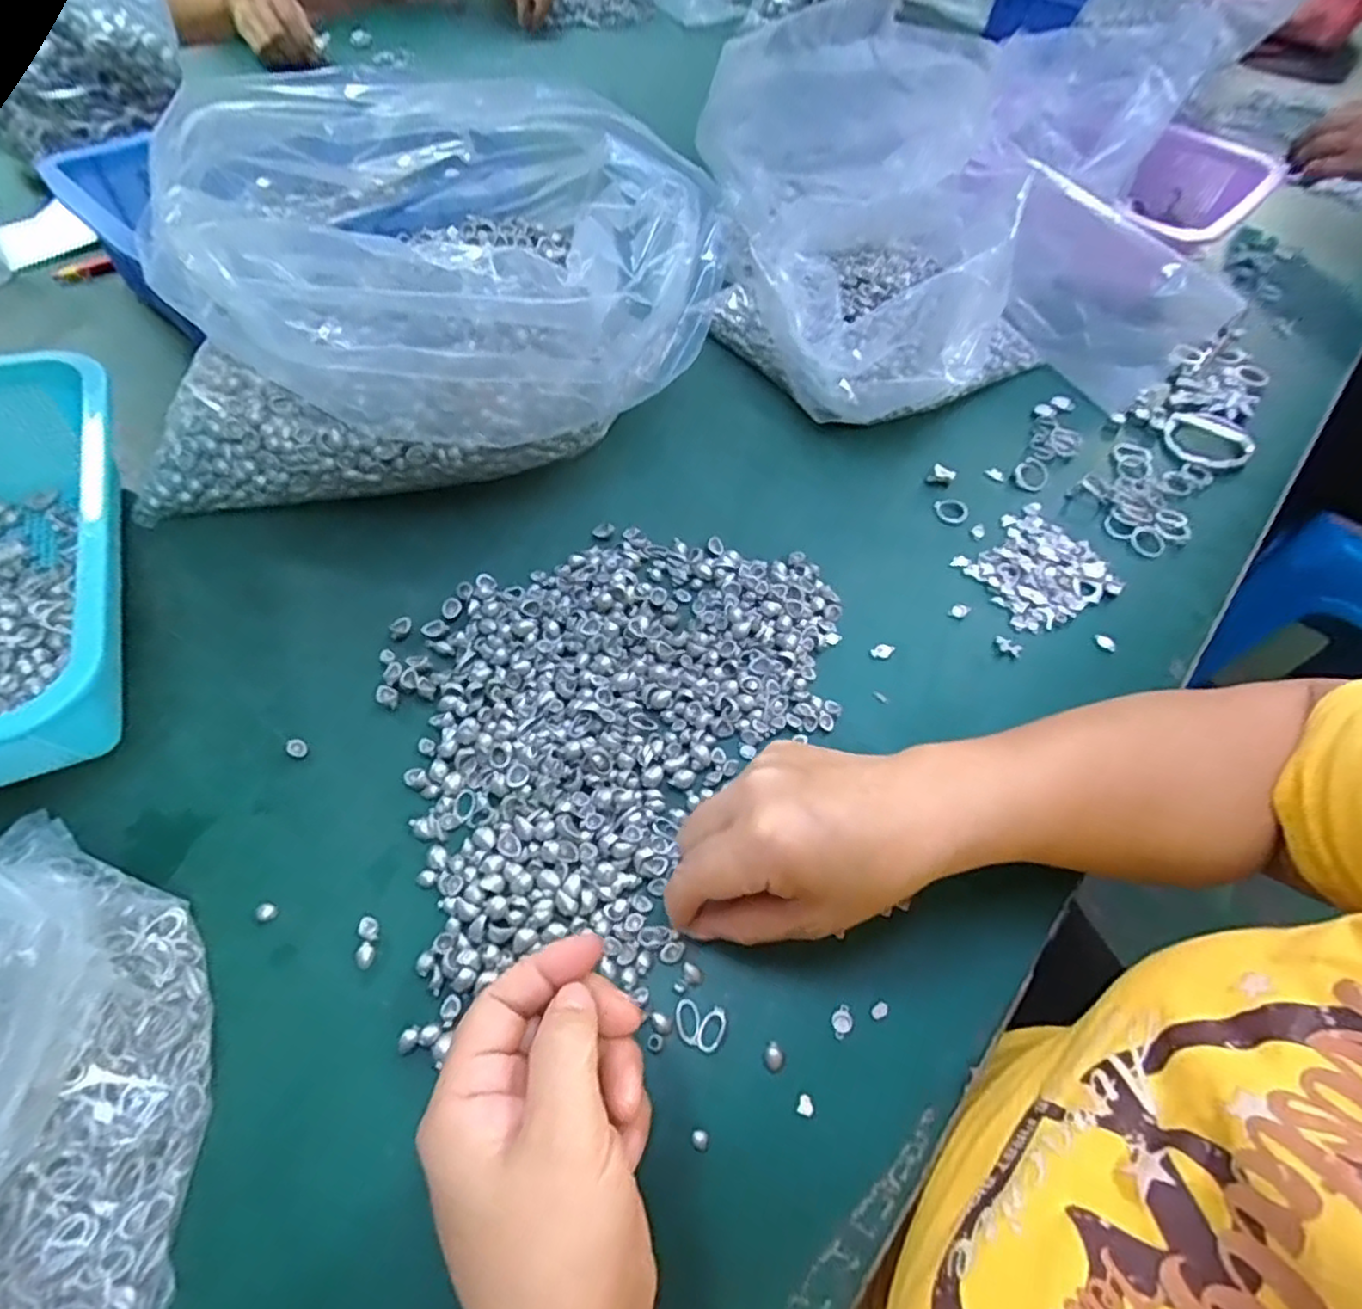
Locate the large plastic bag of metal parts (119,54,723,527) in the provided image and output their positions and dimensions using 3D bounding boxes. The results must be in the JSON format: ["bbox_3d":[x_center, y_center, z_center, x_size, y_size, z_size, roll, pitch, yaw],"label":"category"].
[{"bbox_3d":[-0.155,-0.237,0.435,0.338,0.166,0.236,-1,57,-5],"label":"large plastic bag of metal parts"}]

